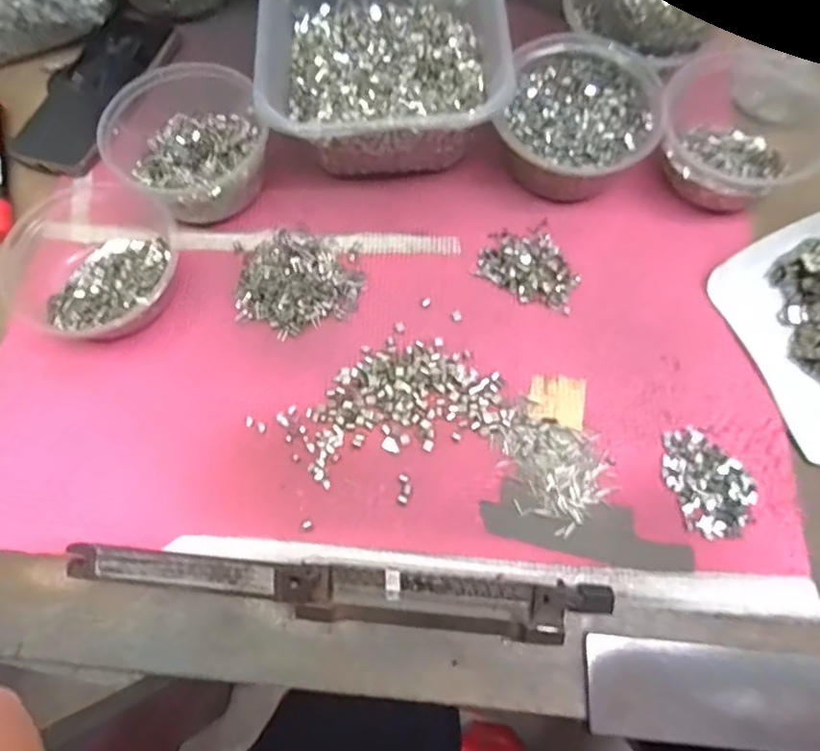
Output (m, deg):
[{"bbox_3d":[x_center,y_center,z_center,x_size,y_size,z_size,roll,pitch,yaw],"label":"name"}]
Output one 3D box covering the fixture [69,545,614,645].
[{"bbox_3d":[-0.046,0.124,0.335,0.309,0.021,0.031,3,69,4],"label":"fixture"}]

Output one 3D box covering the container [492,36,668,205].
[{"bbox_3d":[0.120,-0.184,0.425,0.104,0.056,0.116,6,69,5],"label":"container"}]

